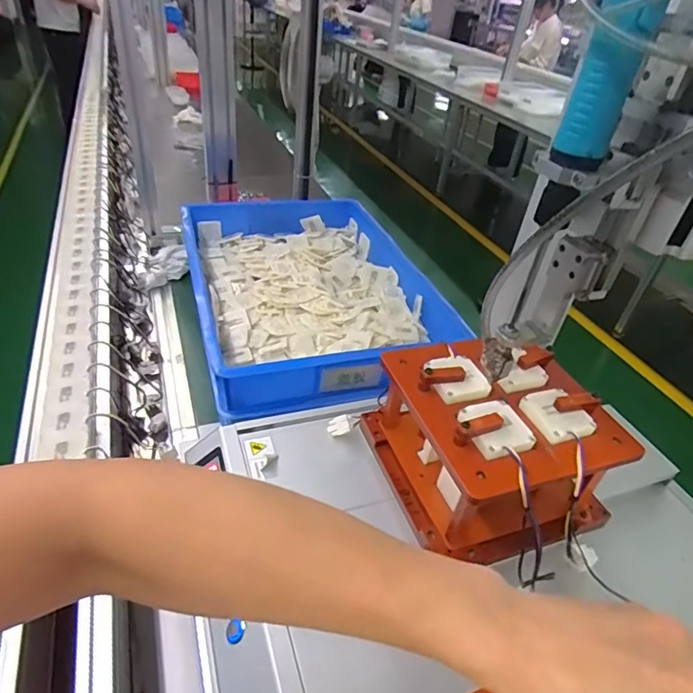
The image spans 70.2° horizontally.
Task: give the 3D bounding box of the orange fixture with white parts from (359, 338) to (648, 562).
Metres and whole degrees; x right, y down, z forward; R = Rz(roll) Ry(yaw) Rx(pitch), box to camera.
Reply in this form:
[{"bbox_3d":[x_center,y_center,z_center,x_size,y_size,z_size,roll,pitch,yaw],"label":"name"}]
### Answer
[{"bbox_3d":[0.141,0.088,0.506,0.186,0.126,0.194,-9,40,-20],"label":"orange fixture with white parts"}]

